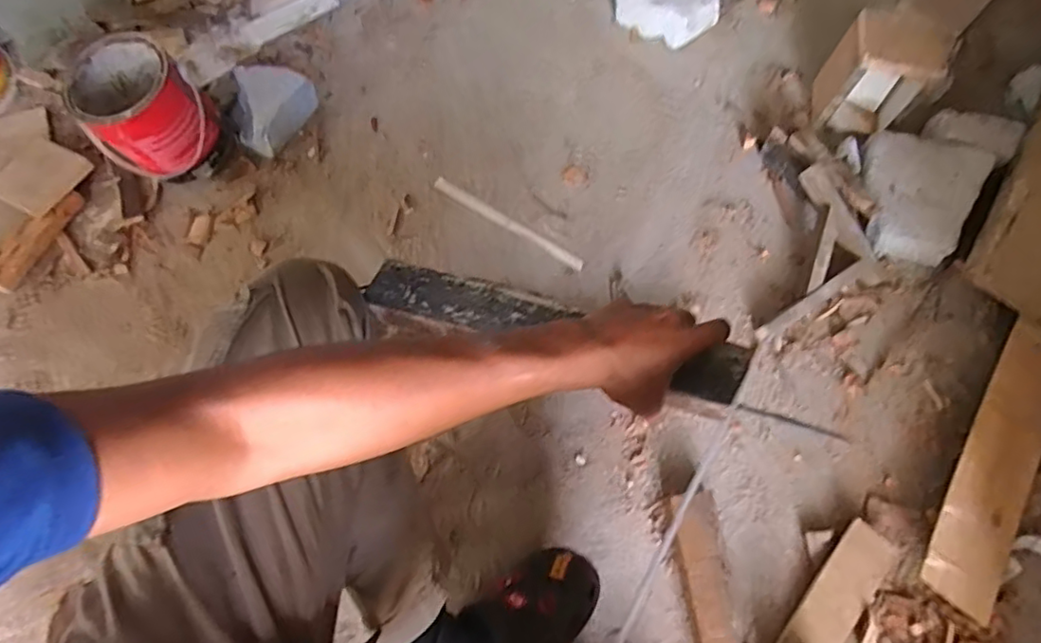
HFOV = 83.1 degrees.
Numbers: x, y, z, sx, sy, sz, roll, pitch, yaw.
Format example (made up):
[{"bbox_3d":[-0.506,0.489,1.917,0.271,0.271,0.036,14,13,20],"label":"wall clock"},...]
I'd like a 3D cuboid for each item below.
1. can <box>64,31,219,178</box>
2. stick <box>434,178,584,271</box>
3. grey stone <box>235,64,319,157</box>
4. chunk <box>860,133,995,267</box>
[{"bbox_3d":[-0.551,-0.316,0.862,0.158,0.130,0.155,-32,71,-14],"label":"can"},{"bbox_3d":[-0.020,-0.156,0.929,0.273,0.007,0.021,31,70,11],"label":"stick"},{"bbox_3d":[-0.421,-0.351,0.959,0.122,0.073,0.141,23,68,7],"label":"grey stone"},{"bbox_3d":[0.613,-0.198,0.922,0.173,0.063,0.209,25,68,8],"label":"chunk"}]

